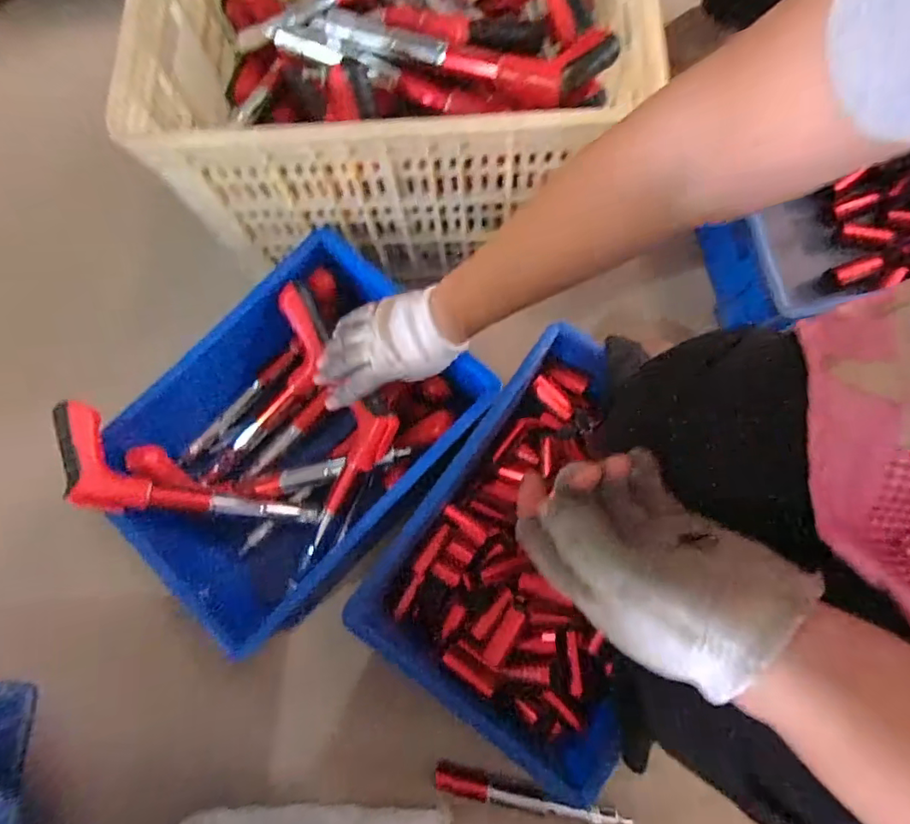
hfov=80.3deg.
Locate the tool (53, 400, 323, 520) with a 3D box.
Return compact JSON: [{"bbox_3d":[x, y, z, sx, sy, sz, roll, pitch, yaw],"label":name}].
[{"bbox_3d":[-0.302,0.081,0.622,0.299,0.042,0.101,22,77,-28],"label":"tool"}]

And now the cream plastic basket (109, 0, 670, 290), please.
[{"bbox_3d":[-0.064,-0.405,0.646,0.541,0.250,0.365,-2,77,1],"label":"cream plastic basket"}]

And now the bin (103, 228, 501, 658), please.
[{"bbox_3d":[-0.183,0.028,0.650,0.297,0.138,0.383,42,82,10],"label":"bin"}]

